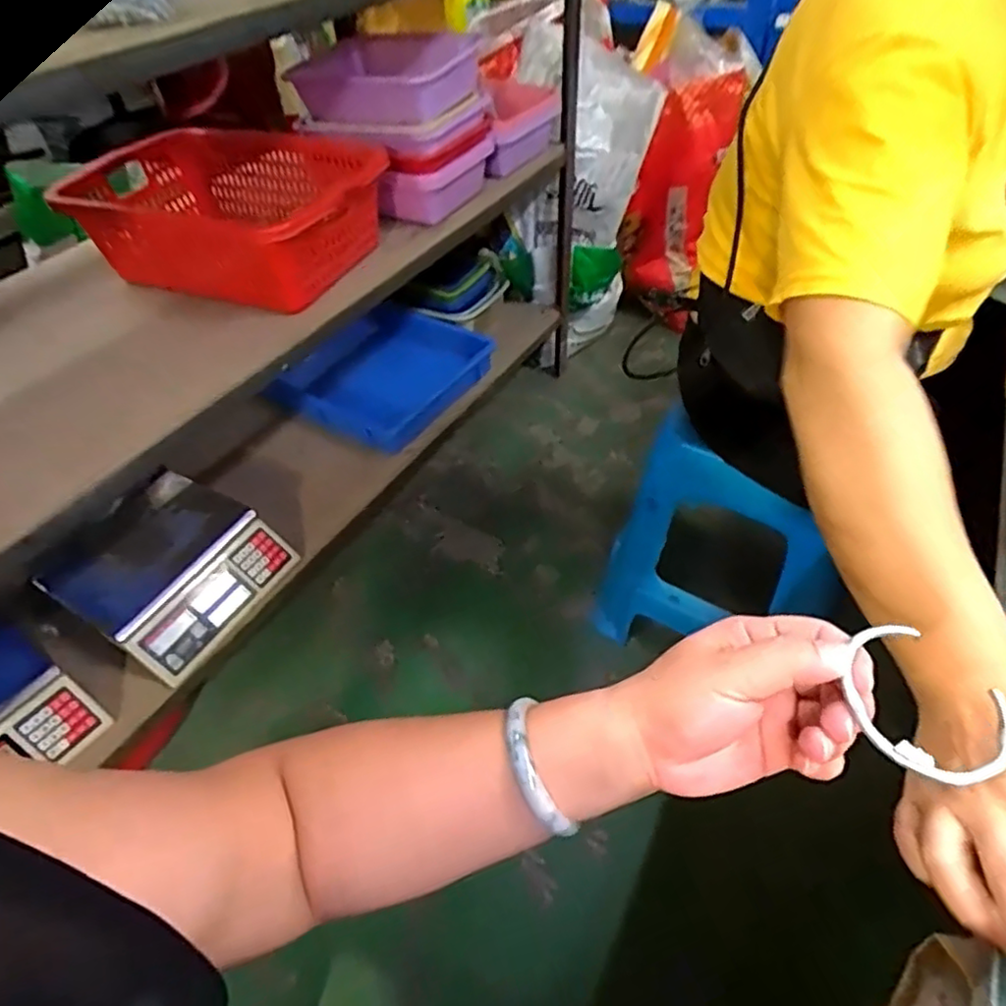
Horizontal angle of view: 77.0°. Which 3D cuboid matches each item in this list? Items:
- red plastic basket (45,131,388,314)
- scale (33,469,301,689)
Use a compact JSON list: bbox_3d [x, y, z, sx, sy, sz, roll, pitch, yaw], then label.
[{"bbox_3d":[-0.420,-0.465,1.009,0.418,0.190,0.326,11,50,15],"label":"red plastic basket"},{"bbox_3d":[-0.565,0.098,1.062,0.305,0.122,0.284,23,54,23],"label":"scale"}]

